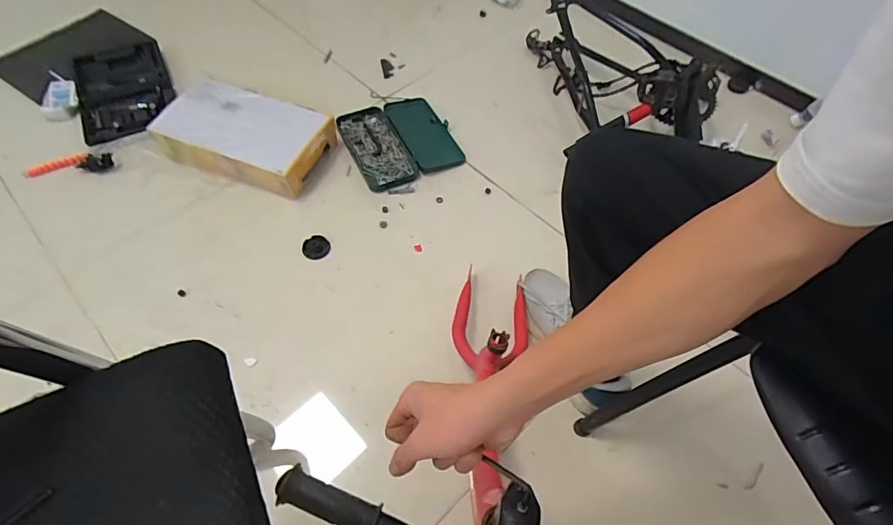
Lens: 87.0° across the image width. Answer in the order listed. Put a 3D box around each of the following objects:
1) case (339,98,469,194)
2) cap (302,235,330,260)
[{"bbox_3d":[-0.110,-0.296,1.136,0.248,0.028,0.242,-23,61,-16],"label":"case"},{"bbox_3d":[-0.268,-0.031,0.968,0.055,0.009,0.050,1,57,-2],"label":"cap"}]

